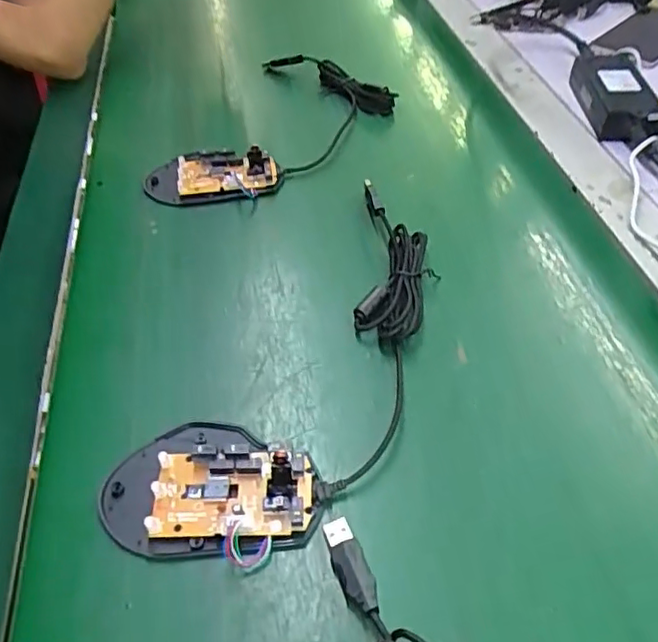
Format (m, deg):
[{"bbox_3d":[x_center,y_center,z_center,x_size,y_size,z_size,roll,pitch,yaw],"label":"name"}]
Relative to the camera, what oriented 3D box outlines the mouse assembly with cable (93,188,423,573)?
[{"bbox_3d":[-0.008,0.022,0.360,0.115,0.024,0.278,21,51,19],"label":"mouse assembly with cable"}]

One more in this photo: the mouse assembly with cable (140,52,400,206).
[{"bbox_3d":[-0.050,-0.181,0.557,0.168,0.036,0.255,21,51,19],"label":"mouse assembly with cable"}]

